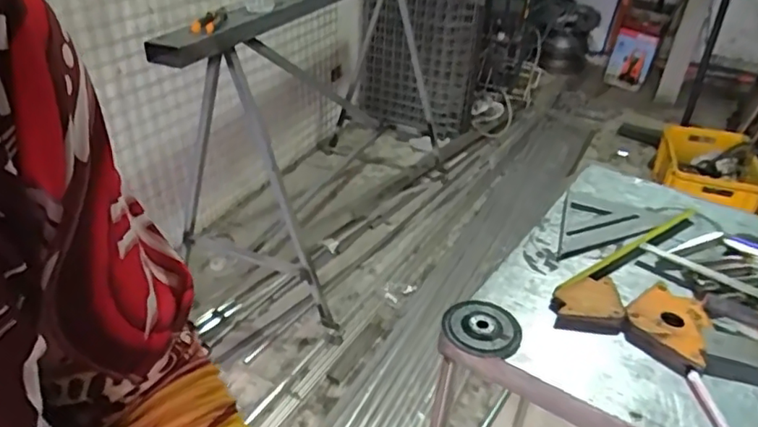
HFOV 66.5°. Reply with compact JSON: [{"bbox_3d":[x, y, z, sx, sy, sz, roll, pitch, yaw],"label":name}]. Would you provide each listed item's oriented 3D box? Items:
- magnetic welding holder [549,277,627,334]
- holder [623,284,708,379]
[{"bbox_3d":[0.268,0.113,0.752,0.084,0.024,0.099,7,33,6],"label":"magnetic welding holder"},{"bbox_3d":[0.363,0.136,0.710,0.127,0.023,0.097,-26,42,-36],"label":"holder"}]

